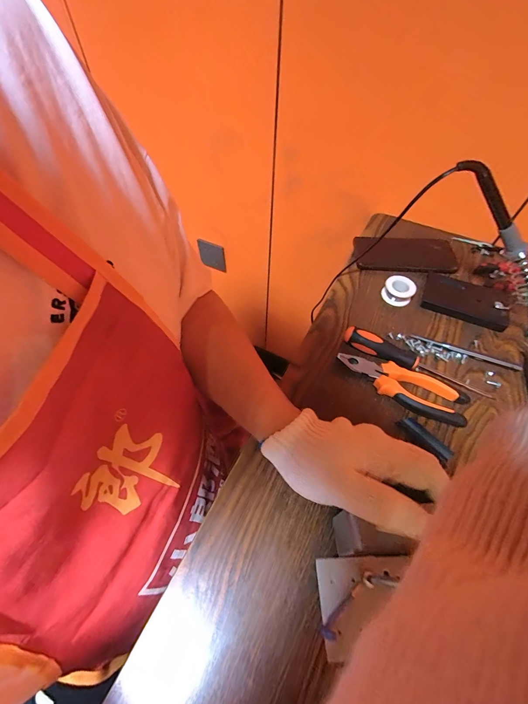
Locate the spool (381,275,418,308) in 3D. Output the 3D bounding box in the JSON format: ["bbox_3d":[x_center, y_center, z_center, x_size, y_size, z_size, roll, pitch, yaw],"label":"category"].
[{"bbox_3d":[0.199,-0.091,0.449,0.042,0.023,0.038,40,64,21],"label":"spool"}]

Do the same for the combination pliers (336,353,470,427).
[{"bbox_3d":[0.163,0.036,0.362,0.147,0.013,0.044,27,61,21],"label":"combination pliers"}]

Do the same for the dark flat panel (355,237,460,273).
[{"bbox_3d":[0.230,-0.159,0.500,0.151,0.017,0.076,7,57,3],"label":"dark flat panel"}]

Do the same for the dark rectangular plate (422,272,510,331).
[{"bbox_3d":[0.291,-0.077,0.437,0.113,0.012,0.069,28,62,21],"label":"dark rectangular plate"}]

